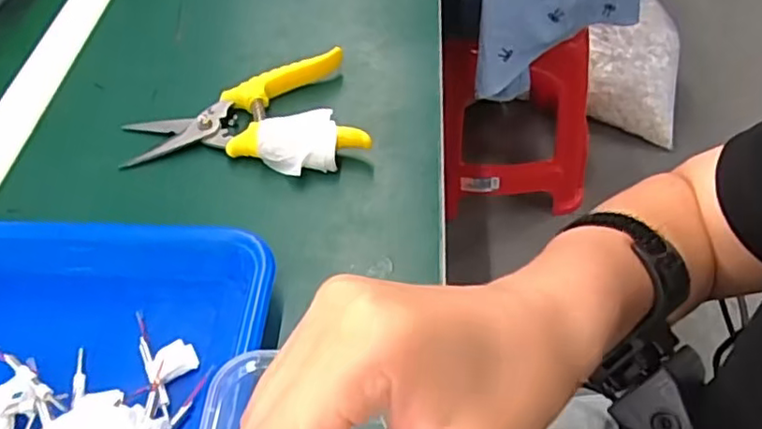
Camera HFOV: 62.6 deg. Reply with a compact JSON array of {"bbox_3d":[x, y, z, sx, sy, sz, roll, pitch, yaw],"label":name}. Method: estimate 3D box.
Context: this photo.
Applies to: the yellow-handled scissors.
[{"bbox_3d":[-0.091,-0.058,0.433,0.158,0.023,0.101,-18,51,-12],"label":"yellow-handled scissors"}]

